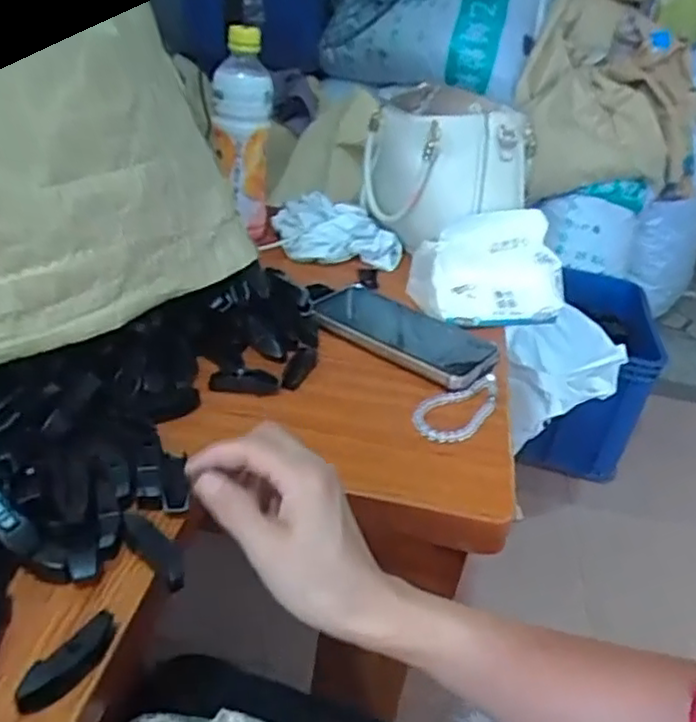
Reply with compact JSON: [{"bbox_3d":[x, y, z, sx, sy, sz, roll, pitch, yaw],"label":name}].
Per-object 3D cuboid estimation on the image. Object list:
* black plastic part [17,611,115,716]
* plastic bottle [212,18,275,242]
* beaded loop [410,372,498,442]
[{"bbox_3d":[-0.129,0.139,0.312,0.013,0.018,0.052,25,36,25],"label":"black plastic part"},{"bbox_3d":[-0.117,-0.250,0.754,0.064,0.216,0.064,0,32,-12],"label":"plastic bottle"},{"bbox_3d":[0.090,0.035,0.544,0.049,0.008,0.108,24,35,25],"label":"beaded loop"}]

